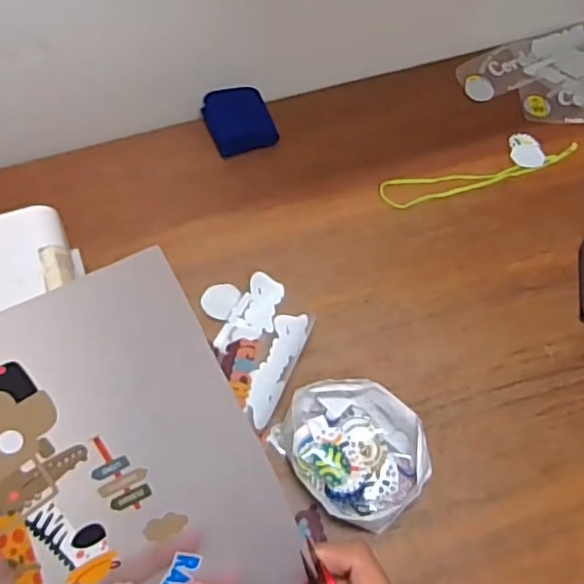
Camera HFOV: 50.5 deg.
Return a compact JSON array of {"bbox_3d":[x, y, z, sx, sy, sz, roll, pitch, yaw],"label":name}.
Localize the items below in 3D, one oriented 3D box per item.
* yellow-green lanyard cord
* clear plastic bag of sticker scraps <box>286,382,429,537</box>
[{"bbox_3d":[0.333,-0.207,1.076,0.376,0.010,0.055,-15,63,-9],"label":"yellow-green lanyard cord"},{"bbox_3d":[0.083,0.206,0.825,0.191,0.043,0.165,40,68,18],"label":"clear plastic bag of sticker scraps"}]

